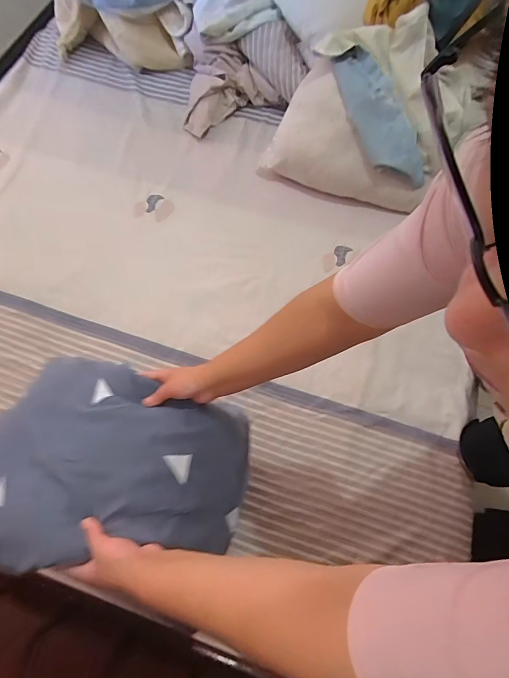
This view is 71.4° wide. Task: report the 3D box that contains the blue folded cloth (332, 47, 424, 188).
[{"bbox_3d":[0.334,-0.583,0.953,0.139,0.034,0.377,-27,99,3],"label":"blue folded cloth"}]

